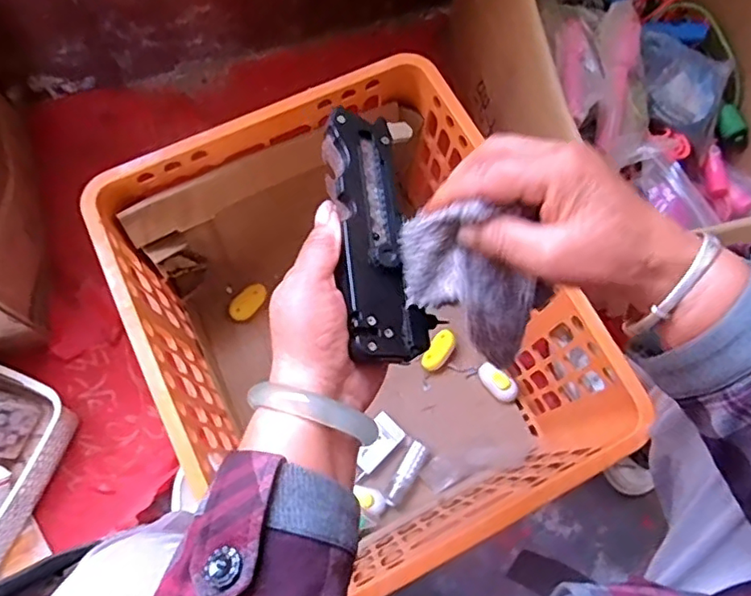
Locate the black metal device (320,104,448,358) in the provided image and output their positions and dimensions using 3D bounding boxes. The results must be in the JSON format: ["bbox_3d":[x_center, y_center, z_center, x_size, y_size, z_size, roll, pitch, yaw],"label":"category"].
[{"bbox_3d":[0.000,-0.041,0.353,0.047,0.024,0.160,-9,69,-2],"label":"black metal device"}]

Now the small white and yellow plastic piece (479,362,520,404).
[{"bbox_3d":[0.166,0.115,0.791,0.031,0.025,0.061,-42,78,-14],"label":"small white and yellow plastic piece"}]

